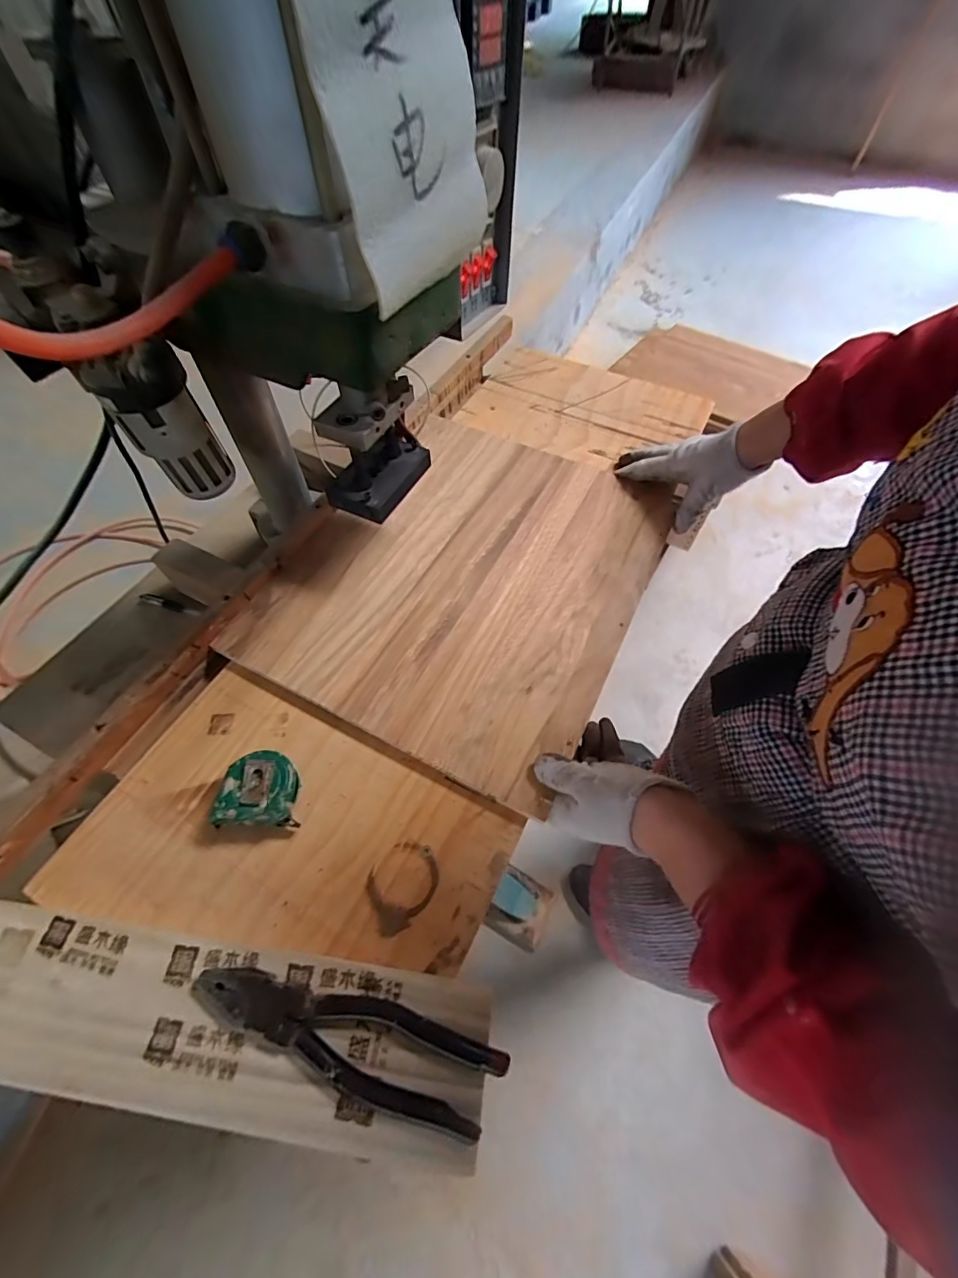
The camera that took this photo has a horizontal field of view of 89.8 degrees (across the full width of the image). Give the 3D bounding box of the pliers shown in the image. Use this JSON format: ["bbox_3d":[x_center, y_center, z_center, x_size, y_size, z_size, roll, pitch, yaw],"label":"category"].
[{"bbox_3d":[-0.086,0.249,0.301,0.197,0.013,0.049,16,59,9],"label":"pliers"}]

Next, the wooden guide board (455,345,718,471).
[{"bbox_3d":[0.145,-0.322,0.679,0.315,0.013,0.209,23,60,13],"label":"wooden guide board"}]

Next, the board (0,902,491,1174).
[{"bbox_3d":[-0.178,0.251,0.315,0.360,0.020,0.093,7,58,3],"label":"board"}]

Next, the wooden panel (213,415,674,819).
[{"bbox_3d":[-0.008,-0.080,0.517,0.340,0.012,0.408,25,60,14],"label":"wooden panel"}]

